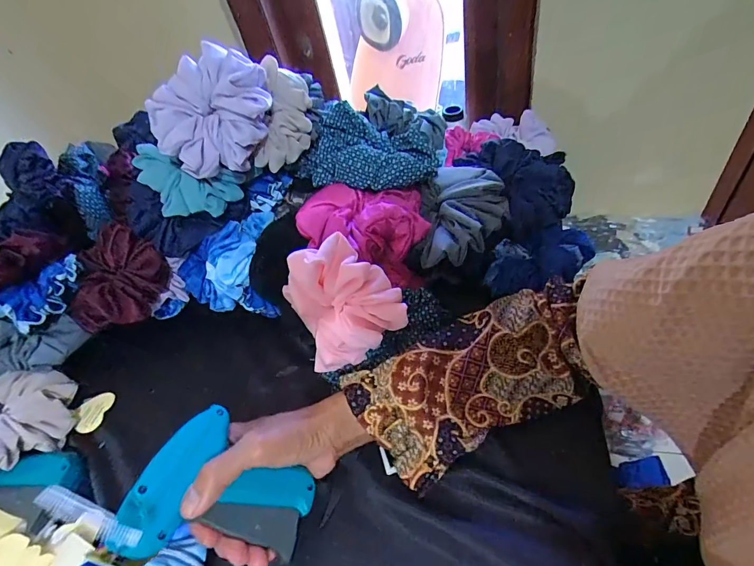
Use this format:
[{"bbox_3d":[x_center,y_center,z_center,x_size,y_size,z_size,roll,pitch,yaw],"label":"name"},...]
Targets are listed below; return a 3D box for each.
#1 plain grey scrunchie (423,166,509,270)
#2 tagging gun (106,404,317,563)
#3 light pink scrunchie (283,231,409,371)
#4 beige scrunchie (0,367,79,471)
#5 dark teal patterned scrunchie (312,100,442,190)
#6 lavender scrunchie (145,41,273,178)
[{"bbox_3d":[0.085,-0.074,0.403,0.093,0.043,0.125,-5,47,10],"label":"plain grey scrunchie"},{"bbox_3d":[-0.113,0.147,0.296,0.127,0.029,0.092,20,60,-28],"label":"tagging gun"},{"bbox_3d":[-0.033,0.015,0.366,0.100,0.097,0.083,-21,46,-6],"label":"light pink scrunchie"},{"bbox_3d":[-0.384,0.140,0.398,0.107,0.057,0.101,-2,50,2],"label":"beige scrunchie"},{"bbox_3d":[-0.001,-0.143,0.415,0.122,0.060,0.084,5,49,18],"label":"dark teal patterned scrunchie"},{"bbox_3d":[-0.159,-0.167,0.387,0.099,0.042,0.118,30,93,-2],"label":"lavender scrunchie"}]

